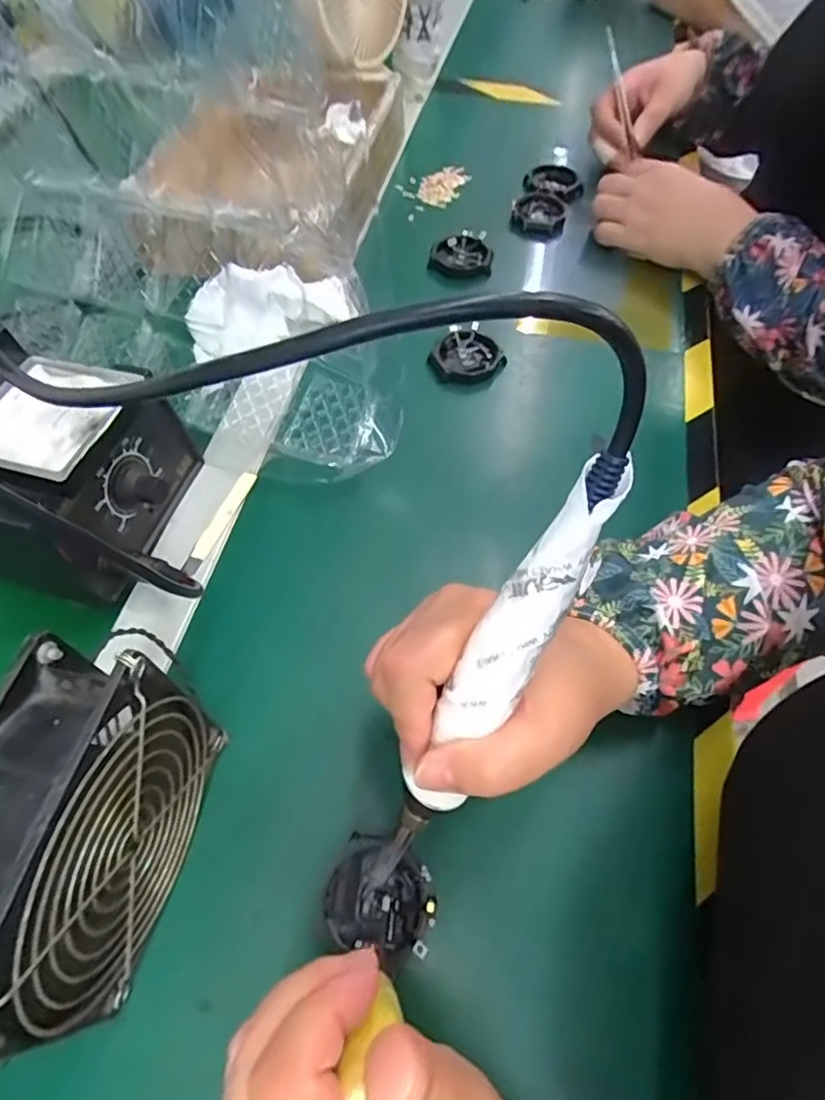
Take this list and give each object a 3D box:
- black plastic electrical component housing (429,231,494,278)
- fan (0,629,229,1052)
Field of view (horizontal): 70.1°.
[{"bbox_3d":[0.043,-0.259,0.515,0.052,0.016,0.041,4,59,2],"label":"black plastic electrical component housing"},{"bbox_3d":[-0.125,0.111,0.226,0.048,0.118,0.123,12,60,7],"label":"fan"}]

